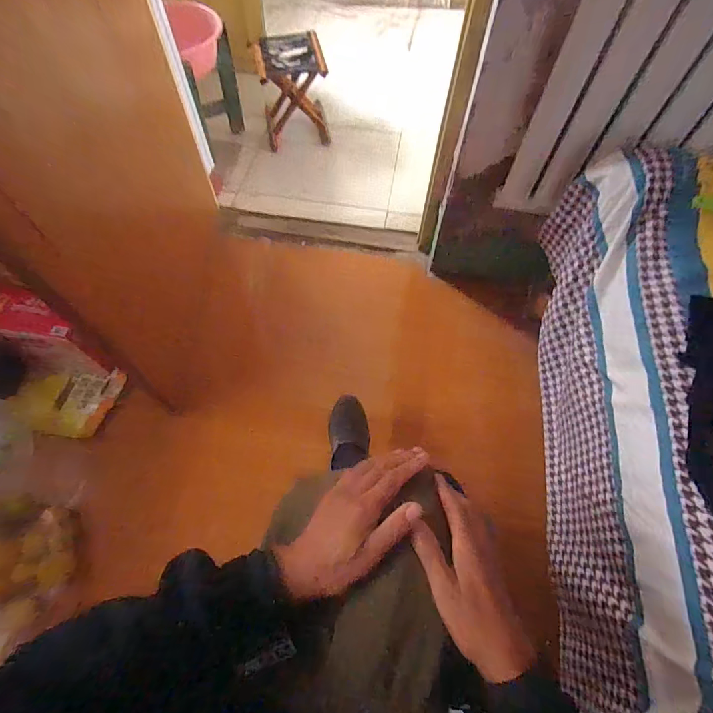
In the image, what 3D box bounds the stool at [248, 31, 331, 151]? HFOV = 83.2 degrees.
[{"bbox_3d":[-0.251,-1.050,1.604,0.259,0.295,0.239,-11,62,-8],"label":"stool"}]

